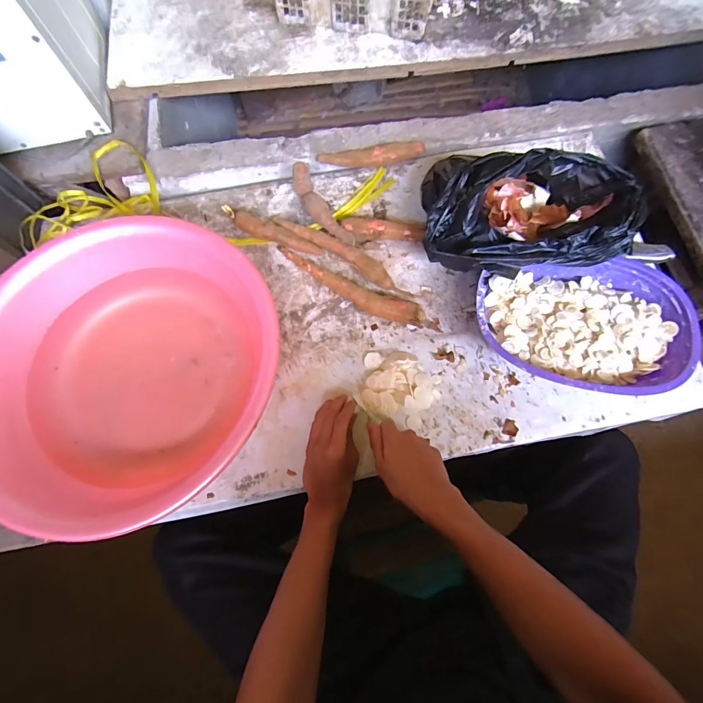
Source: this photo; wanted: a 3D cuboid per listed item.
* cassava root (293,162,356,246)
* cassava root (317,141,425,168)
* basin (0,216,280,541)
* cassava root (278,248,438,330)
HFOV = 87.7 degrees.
[{"bbox_3d":[-0.053,-0.250,0.651,0.040,0.041,0.189,-26,74,-9],"label":"cassava root"},{"bbox_3d":[0.038,-0.367,0.689,0.195,0.031,0.039,-3,72,-1],"label":"cassava root"},{"bbox_3d":[-0.313,0.018,0.516,0.413,0.113,0.381,0,72,0],"label":"basin"},{"bbox_3d":[0.003,-0.102,0.597,0.294,0.034,0.046,26,74,8],"label":"cassava root"}]

